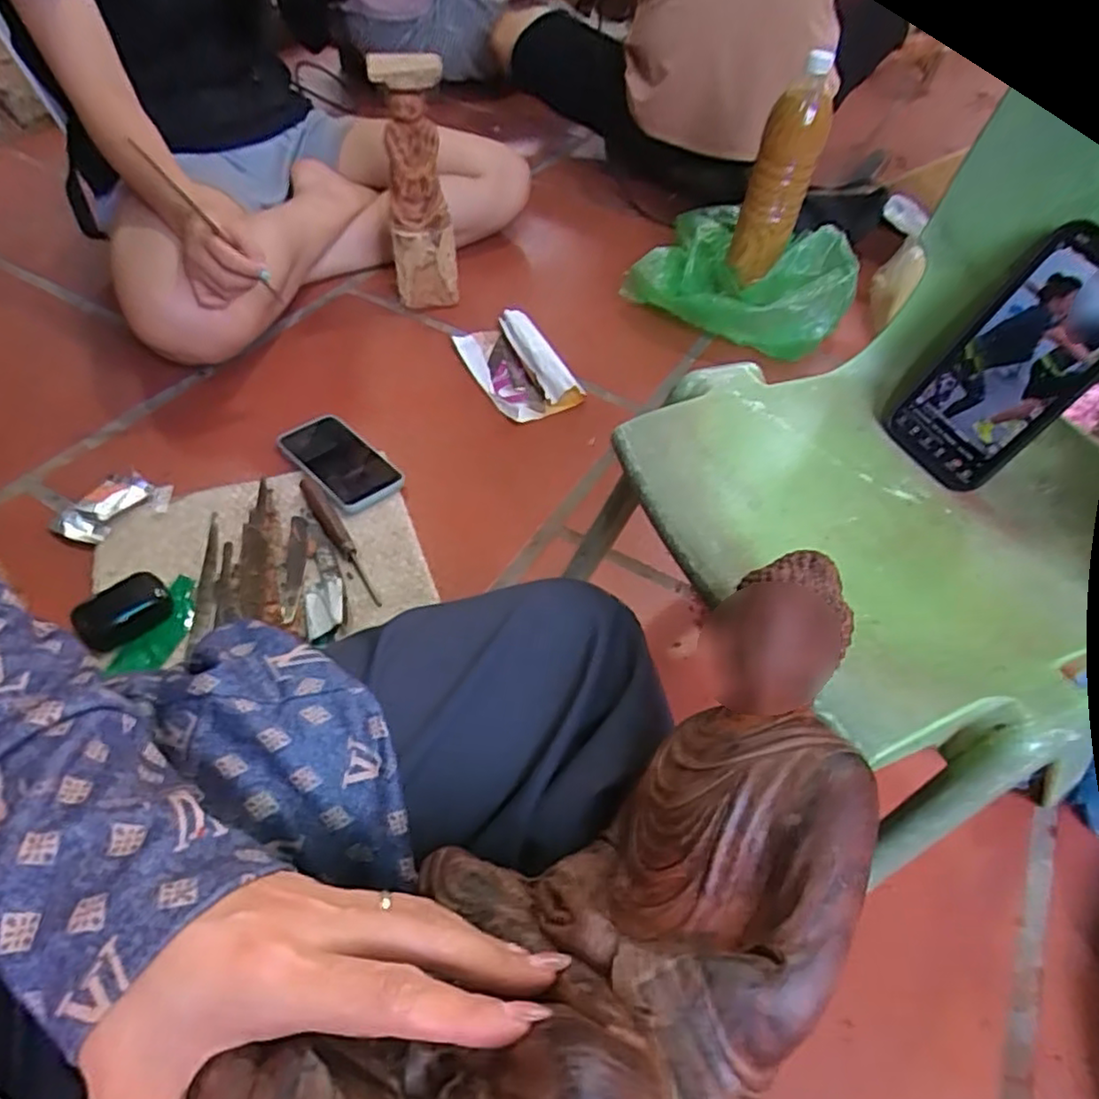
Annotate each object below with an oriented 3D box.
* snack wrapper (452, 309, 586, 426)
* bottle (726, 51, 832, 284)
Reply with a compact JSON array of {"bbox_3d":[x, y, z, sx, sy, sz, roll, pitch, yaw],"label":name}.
[{"bbox_3d":[-0.049,-0.253,0.921,0.108,0.032,0.202,-20,54,-20],"label":"snack wrapper"},{"bbox_3d":[0.308,-0.490,0.919,0.077,0.277,0.066,19,51,12],"label":"bottle"}]

